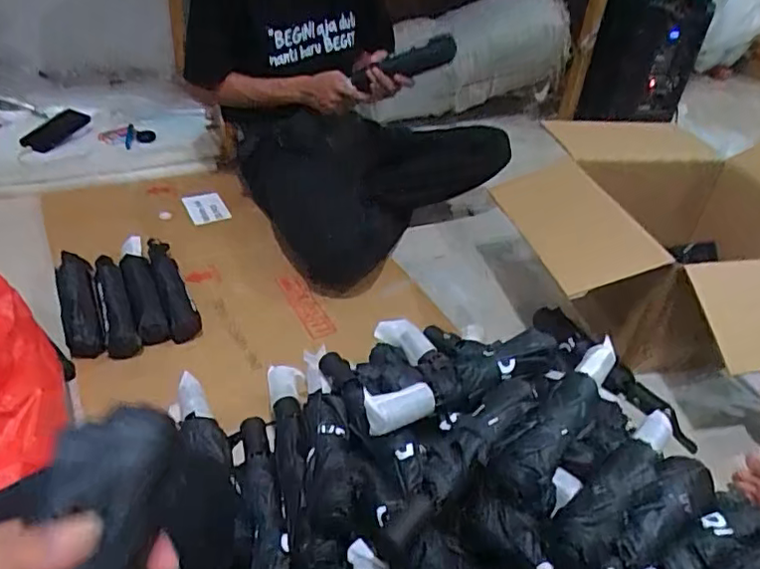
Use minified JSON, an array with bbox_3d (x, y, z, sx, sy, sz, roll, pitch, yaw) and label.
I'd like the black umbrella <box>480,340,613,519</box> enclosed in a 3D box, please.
[{"bbox_3d":[0.208,0.151,0.715,0.076,0.047,0.278,24,40,22],"label":"black umbrella"}]

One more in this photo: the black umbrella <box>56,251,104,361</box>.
[{"bbox_3d":[-0.540,0.026,1.080,0.060,0.044,0.269,-12,41,-24],"label":"black umbrella"}]

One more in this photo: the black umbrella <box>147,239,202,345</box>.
[{"bbox_3d":[-0.397,0.000,1.149,0.055,0.051,0.307,-12,41,-24],"label":"black umbrella"}]

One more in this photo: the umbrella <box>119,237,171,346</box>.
[{"bbox_3d":[-0.444,-0.001,1.120,0.052,0.059,0.287,-12,41,-24],"label":"umbrella"}]

